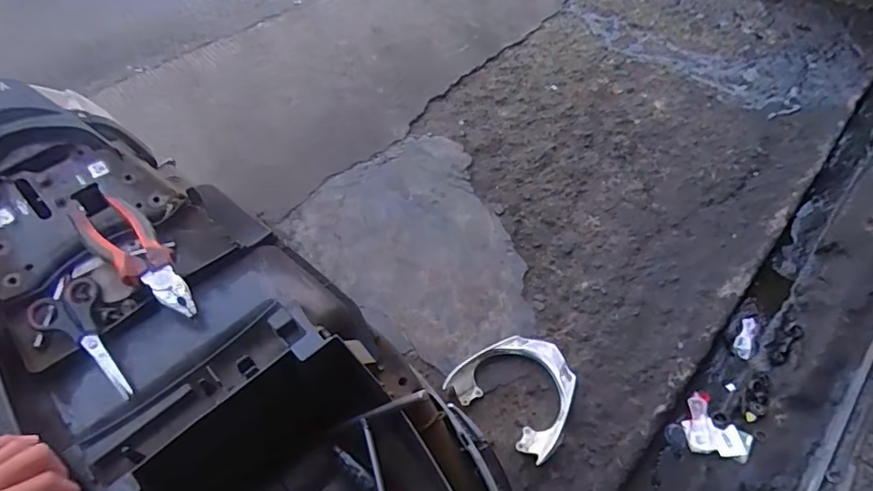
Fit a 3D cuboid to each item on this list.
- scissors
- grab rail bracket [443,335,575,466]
[{"bbox_3d":[-0.320,0.085,0.481,0.137,0.015,0.058,41,57,19],"label":"scissors"},{"bbox_3d":[0.195,0.314,1.195,0.271,0.052,0.253,32,62,25],"label":"grab rail bracket"}]

